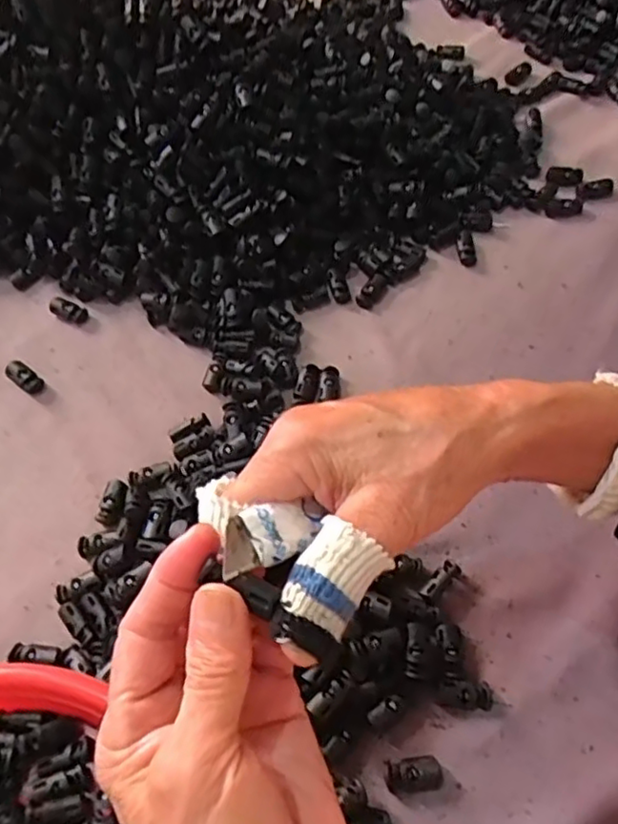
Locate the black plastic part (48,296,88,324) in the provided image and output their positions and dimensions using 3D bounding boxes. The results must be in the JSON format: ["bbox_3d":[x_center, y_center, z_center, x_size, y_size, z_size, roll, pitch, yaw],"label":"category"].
[{"bbox_3d":[-0.177,-0.075,0.466,0.030,0.008,0.015,25,64,0],"label":"black plastic part"}]

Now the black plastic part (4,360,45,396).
[{"bbox_3d":[-0.198,-0.025,0.437,0.034,0.007,0.014,34,67,18],"label":"black plastic part"}]

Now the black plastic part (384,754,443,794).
[{"bbox_3d":[0.053,0.182,0.317,0.028,0.008,0.016,-7,61,-2],"label":"black plastic part"}]

